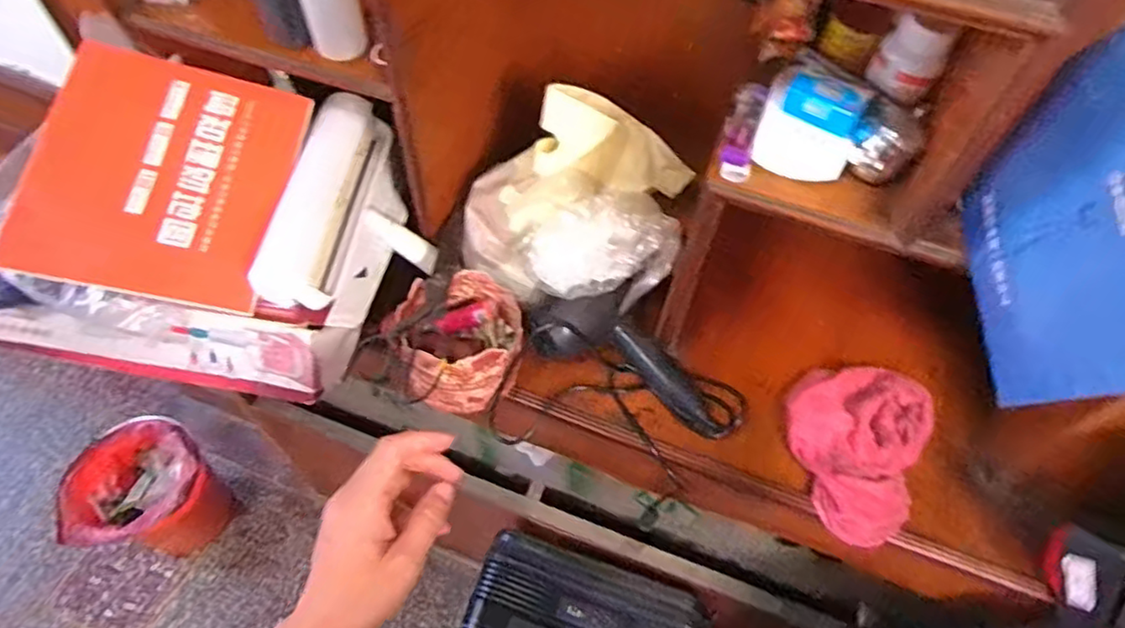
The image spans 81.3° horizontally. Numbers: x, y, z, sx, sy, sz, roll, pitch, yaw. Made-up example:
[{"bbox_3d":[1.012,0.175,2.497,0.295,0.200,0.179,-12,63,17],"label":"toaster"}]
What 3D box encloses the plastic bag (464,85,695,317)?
[{"bbox_3d":[0.014,-0.128,0.681,0.214,0.151,0.195,11,57,4],"label":"plastic bag"}]

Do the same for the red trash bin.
[{"bbox_3d":[-0.885,0.401,1.431,0.221,0.356,0.253,31,61,16],"label":"red trash bin"}]

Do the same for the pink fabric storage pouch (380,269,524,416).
[{"bbox_3d":[-0.104,0.026,0.675,0.120,0.085,0.130,21,59,11],"label":"pink fabric storage pouch"}]

